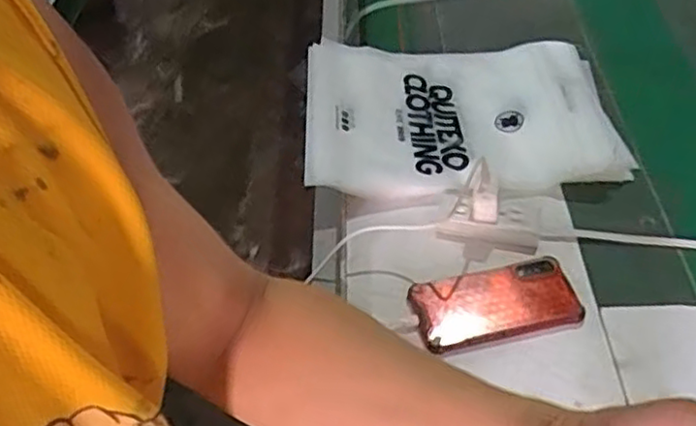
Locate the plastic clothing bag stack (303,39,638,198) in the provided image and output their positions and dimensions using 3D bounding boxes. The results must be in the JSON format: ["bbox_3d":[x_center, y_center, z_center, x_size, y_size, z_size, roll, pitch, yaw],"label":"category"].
[{"bbox_3d":[0.143,-0.135,0.880,0.390,0.051,0.282,-2,46,1],"label":"plastic clothing bag stack"}]

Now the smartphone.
[{"bbox_3d":[0.153,0.092,0.690,0.164,0.007,0.081,-12,47,-8],"label":"smartphone"}]

